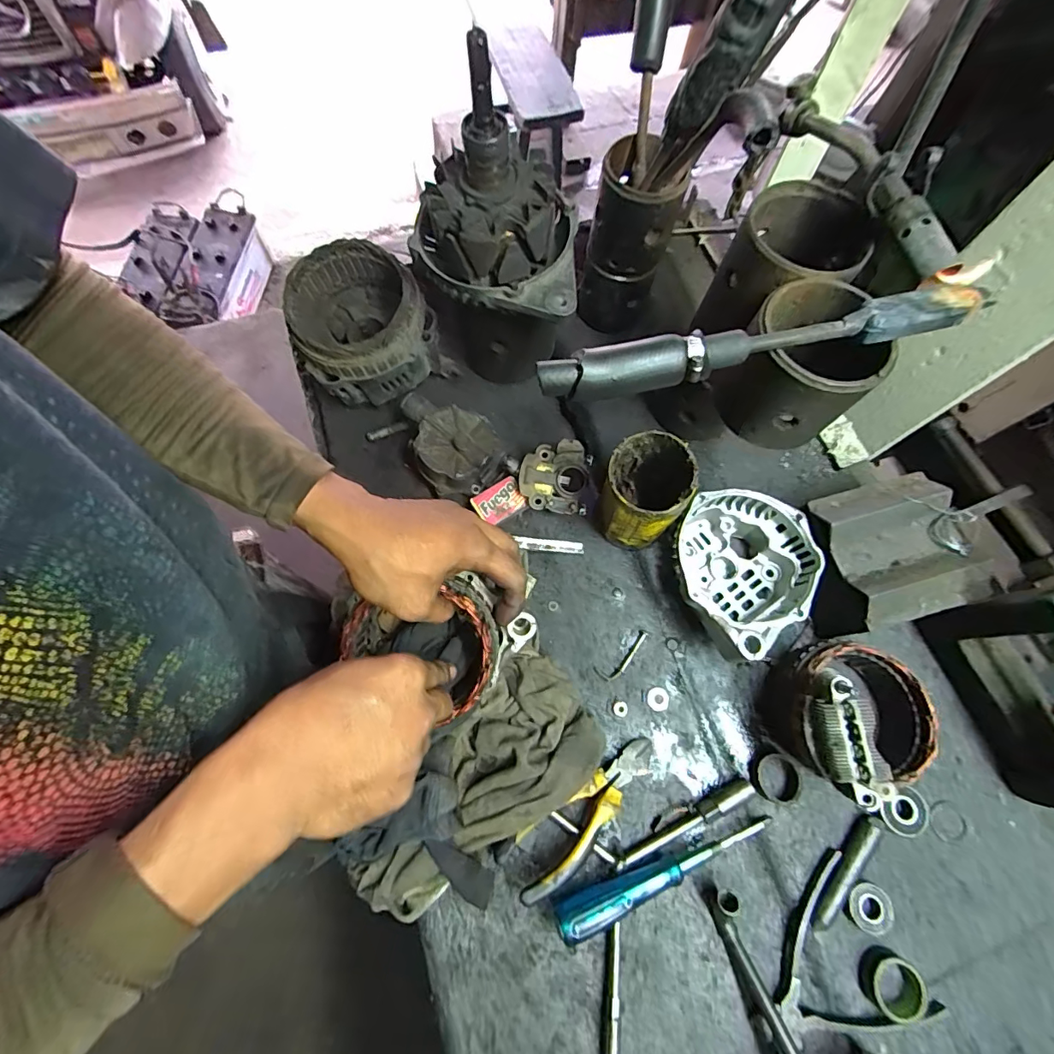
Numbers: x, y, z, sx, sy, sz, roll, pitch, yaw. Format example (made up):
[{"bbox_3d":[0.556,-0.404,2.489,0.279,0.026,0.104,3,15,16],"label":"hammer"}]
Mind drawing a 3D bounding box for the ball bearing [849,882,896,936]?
[{"bbox_3d":[0.276,0.308,0.389,0.033,0.013,0.033,1,70,-2],"label":"ball bearing"}]

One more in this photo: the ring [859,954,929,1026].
[{"bbox_3d":[0.280,0.352,0.368,0.042,0.018,0.041,1,70,-2],"label":"ring"}]

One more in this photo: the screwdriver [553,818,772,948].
[{"bbox_3d":[0.110,0.277,0.384,0.182,0.026,0.025,-14,71,-13],"label":"screwdriver"}]

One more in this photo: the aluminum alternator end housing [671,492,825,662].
[{"bbox_3d":[0.194,0.048,0.446,0.119,0.082,0.149,16,70,3],"label":"aluminum alternator end housing"}]

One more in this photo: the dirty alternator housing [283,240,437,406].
[{"bbox_3d":[-0.171,-0.209,0.506,0.129,0.101,0.124,1,70,-2],"label":"dirty alternator housing"}]

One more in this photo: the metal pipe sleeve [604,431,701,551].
[{"bbox_3d":[0.105,-0.031,0.454,0.072,0.119,0.083,9,70,1],"label":"metal pipe sleeve"}]

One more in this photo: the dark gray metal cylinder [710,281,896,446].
[{"bbox_3d":[0.189,-0.112,0.339,0.085,0.087,0.087,38,73,11],"label":"dark gray metal cylinder"}]

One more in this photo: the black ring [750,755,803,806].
[{"bbox_3d":[0.219,0.219,0.416,0.042,0.017,0.039,1,70,-2],"label":"black ring"}]

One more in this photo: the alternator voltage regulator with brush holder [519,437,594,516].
[{"bbox_3d":[0.029,-0.051,0.502,0.070,0.038,0.070,8,70,0],"label":"alternator voltage regulator with brush holder"}]

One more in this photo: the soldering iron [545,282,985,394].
[{"bbox_3d":[0.139,-0.111,0.290,0.262,0.031,0.025,-10,71,-6],"label":"soldering iron"}]

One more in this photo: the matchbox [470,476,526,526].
[{"bbox_3d":[-0.029,-0.026,0.498,0.049,0.011,0.037,-30,74,-12],"label":"matchbox"}]

